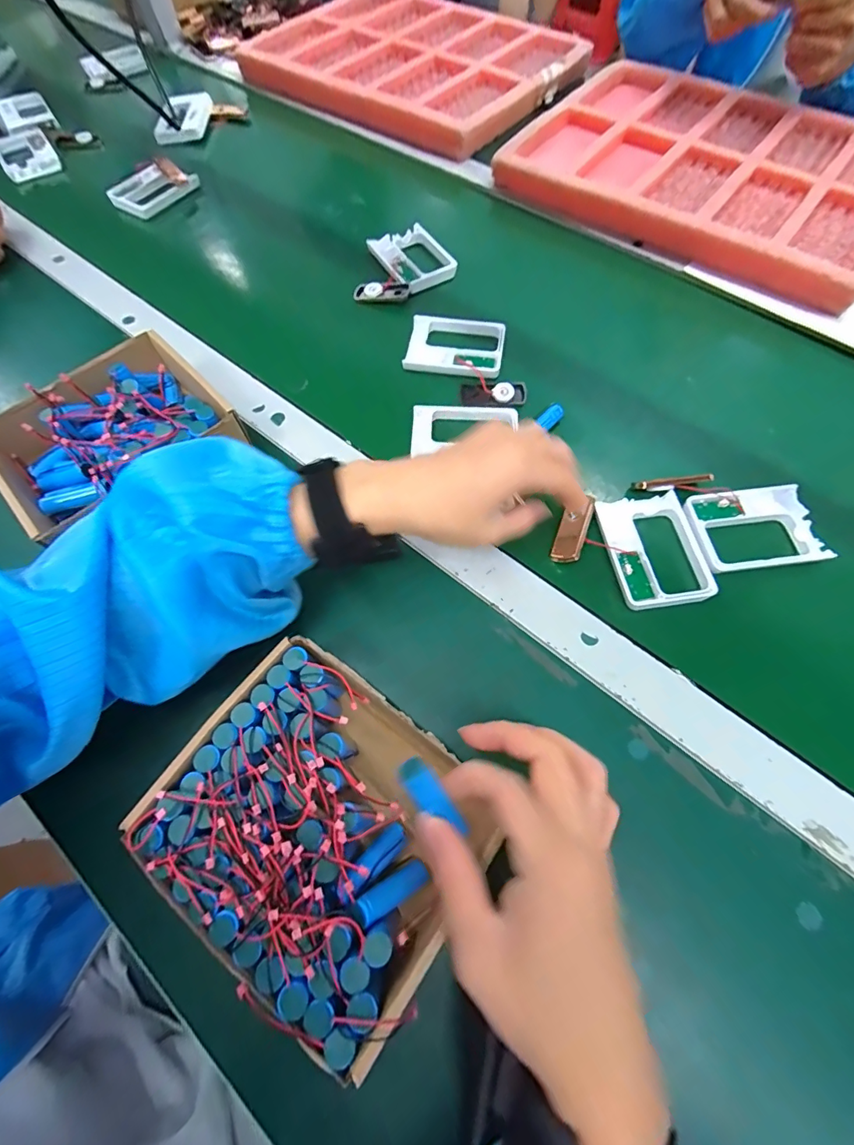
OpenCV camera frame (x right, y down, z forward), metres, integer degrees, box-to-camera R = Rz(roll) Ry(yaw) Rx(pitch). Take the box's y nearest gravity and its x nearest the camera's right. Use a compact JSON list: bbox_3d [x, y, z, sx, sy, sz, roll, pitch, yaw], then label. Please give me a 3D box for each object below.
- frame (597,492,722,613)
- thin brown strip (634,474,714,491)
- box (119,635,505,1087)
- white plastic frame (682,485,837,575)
[{"bbox_3d":[0.178,-0.019,0.353,0.074,0.007,0.093,-9,67,-2],"label":"frame"},{"bbox_3d":[0.206,-0.075,0.374,0.065,0.011,0.008,-7,67,-2],"label":"thin brown strip"},{"bbox_3d":[-0.058,0.139,0.256,0.168,0.057,0.140,34,72,15],"label":"box"},{"bbox_3d":[0.259,-0.036,0.360,0.094,0.007,0.068,-7,67,-1],"label":"white plastic frame"}]

